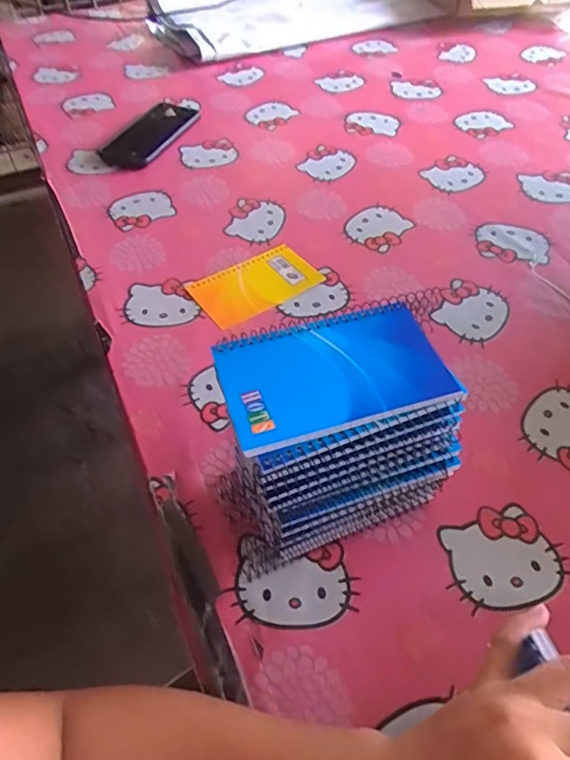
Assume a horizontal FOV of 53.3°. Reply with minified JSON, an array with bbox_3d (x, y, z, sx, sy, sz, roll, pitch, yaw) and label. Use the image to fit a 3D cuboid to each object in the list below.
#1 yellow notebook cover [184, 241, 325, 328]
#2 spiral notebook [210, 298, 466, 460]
[{"bbox_3d":[-0.030,-0.101,0.612,0.126,0.011,0.076,-31,61,-15],"label":"yellow notebook cover"},{"bbox_3d":[0.027,-0.006,0.340,0.127,0.010,0.083,-15,51,-10],"label":"spiral notebook"}]

